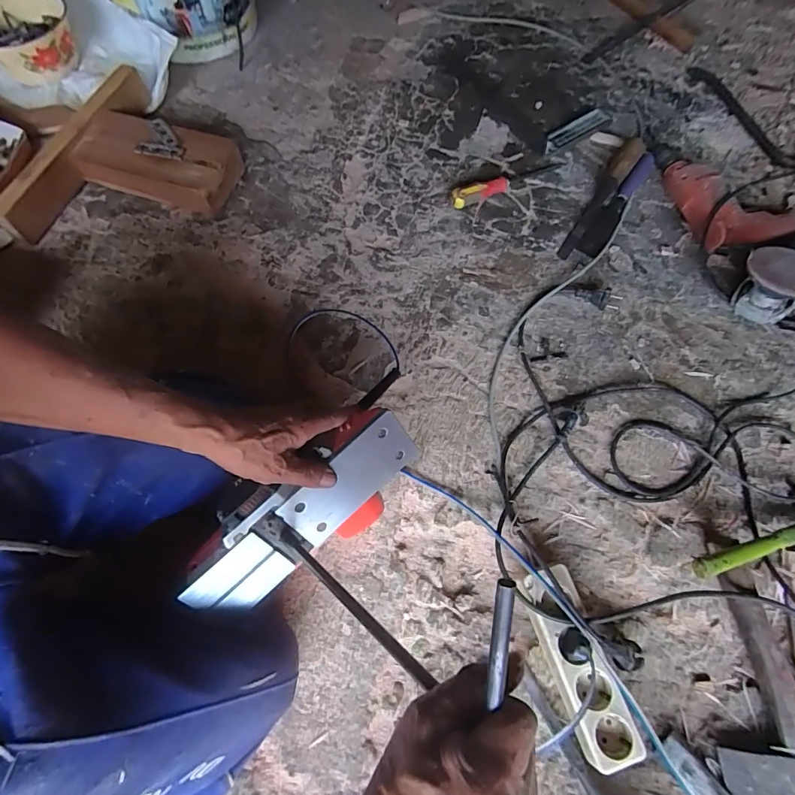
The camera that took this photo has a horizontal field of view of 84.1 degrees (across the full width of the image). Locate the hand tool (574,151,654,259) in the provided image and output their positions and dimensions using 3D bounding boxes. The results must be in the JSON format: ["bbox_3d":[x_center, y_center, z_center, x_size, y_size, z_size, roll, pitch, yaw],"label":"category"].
[{"bbox_3d":[0.380,-0.338,0.763,0.041,0.028,0.245,31,70,10],"label":"hand tool"}]

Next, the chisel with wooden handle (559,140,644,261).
[{"bbox_3d":[0.357,-0.348,0.759,0.041,0.039,0.287,29,70,10],"label":"chisel with wooden handle"}]

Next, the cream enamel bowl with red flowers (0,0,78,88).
[{"bbox_3d":[-0.695,-0.674,0.831,0.175,0.085,0.190,1,68,-2],"label":"cream enamel bowl with red flowers"}]

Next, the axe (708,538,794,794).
[{"bbox_3d":[0.397,0.313,0.498,0.114,0.038,0.279,-8,69,-5],"label":"axe"}]

